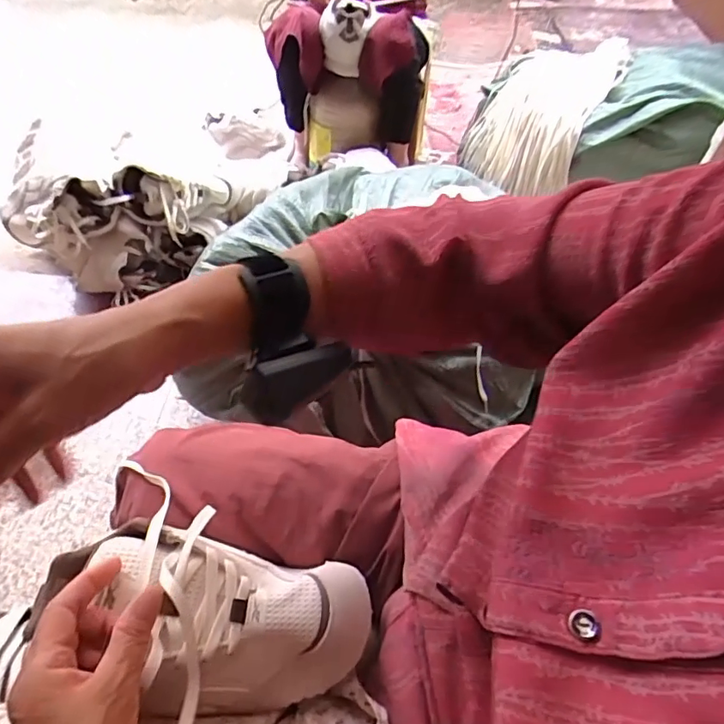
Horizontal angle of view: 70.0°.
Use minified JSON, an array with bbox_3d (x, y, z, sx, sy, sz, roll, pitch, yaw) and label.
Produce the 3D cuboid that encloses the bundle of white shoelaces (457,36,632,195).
[{"bbox_3d":[0.472,-0.664,1.358,0.295,0.193,0.539,26,58,17],"label":"bundle of white shoelaces"}]

